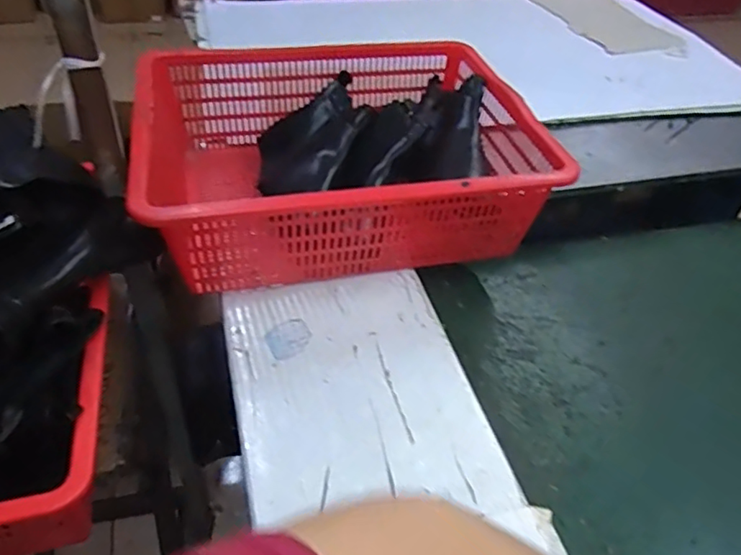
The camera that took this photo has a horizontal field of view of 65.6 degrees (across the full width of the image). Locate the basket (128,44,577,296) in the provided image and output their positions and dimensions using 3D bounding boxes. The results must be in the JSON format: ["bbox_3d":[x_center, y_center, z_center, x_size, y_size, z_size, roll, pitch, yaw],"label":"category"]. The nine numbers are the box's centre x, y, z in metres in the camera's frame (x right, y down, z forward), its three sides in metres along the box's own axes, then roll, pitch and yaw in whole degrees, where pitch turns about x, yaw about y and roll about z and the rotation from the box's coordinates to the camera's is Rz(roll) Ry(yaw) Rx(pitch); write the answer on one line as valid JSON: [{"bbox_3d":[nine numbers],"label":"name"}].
[{"bbox_3d":[-0.038,-0.160,0.756,0.487,0.151,0.383,-8,45,-12],"label":"basket"}]

